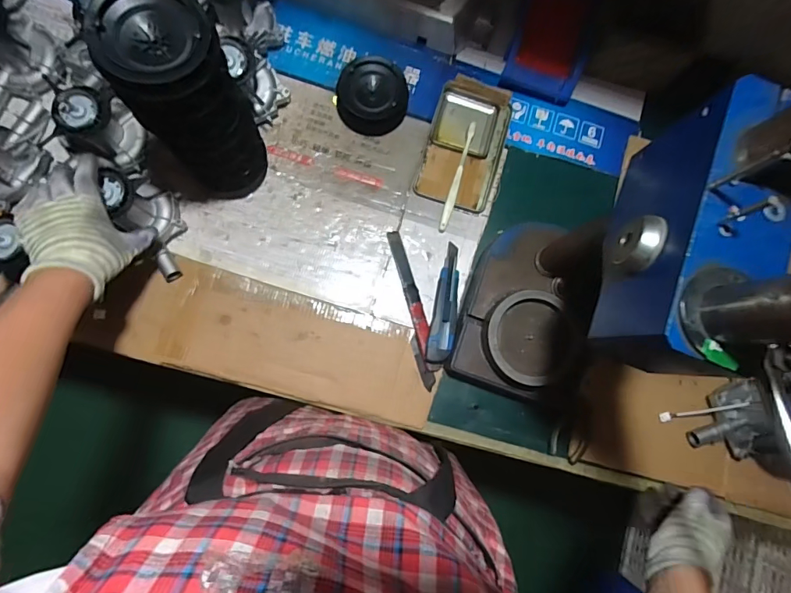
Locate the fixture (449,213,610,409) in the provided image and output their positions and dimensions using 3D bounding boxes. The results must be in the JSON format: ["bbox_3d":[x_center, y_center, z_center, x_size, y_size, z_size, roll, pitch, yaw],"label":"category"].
[{"bbox_3d":[0.196,0.016,0.618,0.184,0.088,0.250,17,81,-3],"label":"fixture"}]

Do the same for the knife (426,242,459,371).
[{"bbox_3d":[0.074,0.014,0.635,0.035,0.023,0.186,11,81,-3],"label":"knife"}]

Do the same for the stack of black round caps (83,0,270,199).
[{"bbox_3d":[-0.223,-0.205,0.509,0.106,0.291,0.097,-32,85,-1],"label":"stack of black round caps"}]

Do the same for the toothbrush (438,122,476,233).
[{"bbox_3d":[0.094,-0.182,0.662,0.012,0.026,0.169,17,81,-2],"label":"toothbrush"}]

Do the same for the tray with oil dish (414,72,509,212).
[{"bbox_3d":[0.112,-0.241,0.681,0.118,0.022,0.200,16,81,-2],"label":"tray with oil dish"}]

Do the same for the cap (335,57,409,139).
[{"bbox_3d":[-0.034,-0.303,0.658,0.108,0.054,0.096,9,81,-4],"label":"cap"}]

